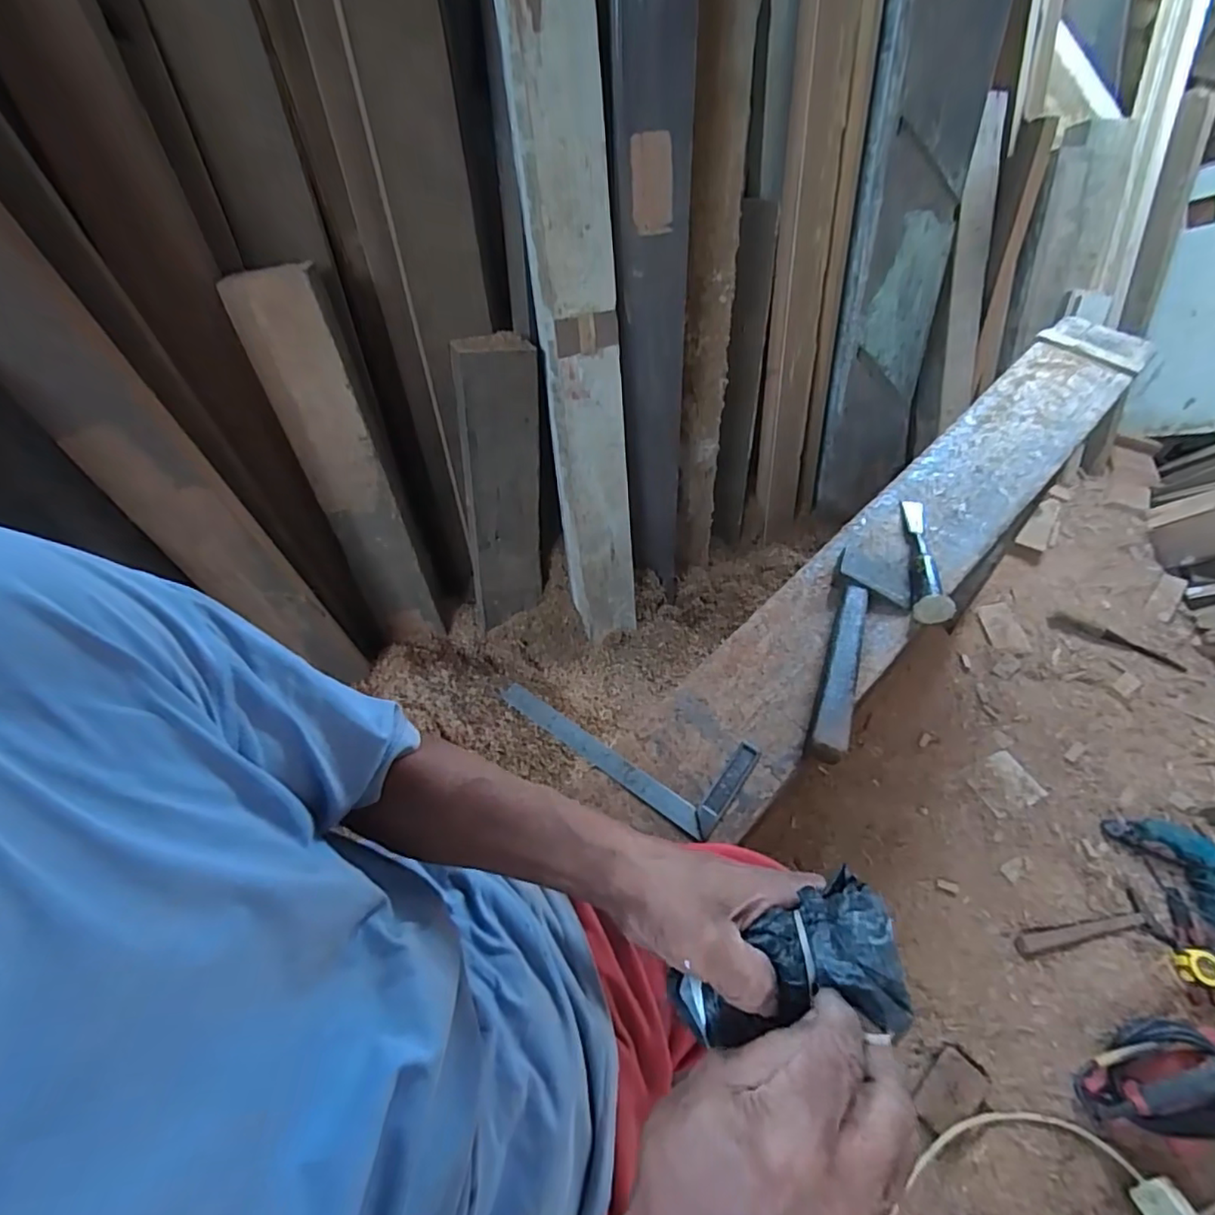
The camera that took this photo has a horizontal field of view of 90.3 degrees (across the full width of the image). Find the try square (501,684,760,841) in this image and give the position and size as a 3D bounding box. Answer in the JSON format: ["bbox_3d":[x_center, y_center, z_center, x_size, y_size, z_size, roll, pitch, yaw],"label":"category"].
[{"bbox_3d":[0.022,0.146,0.745,0.303,0.010,0.125,32,62,19],"label":"try square"}]

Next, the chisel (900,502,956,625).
[{"bbox_3d":[0.467,-0.077,0.887,0.046,0.054,0.247,11,58,7],"label":"chisel"}]

